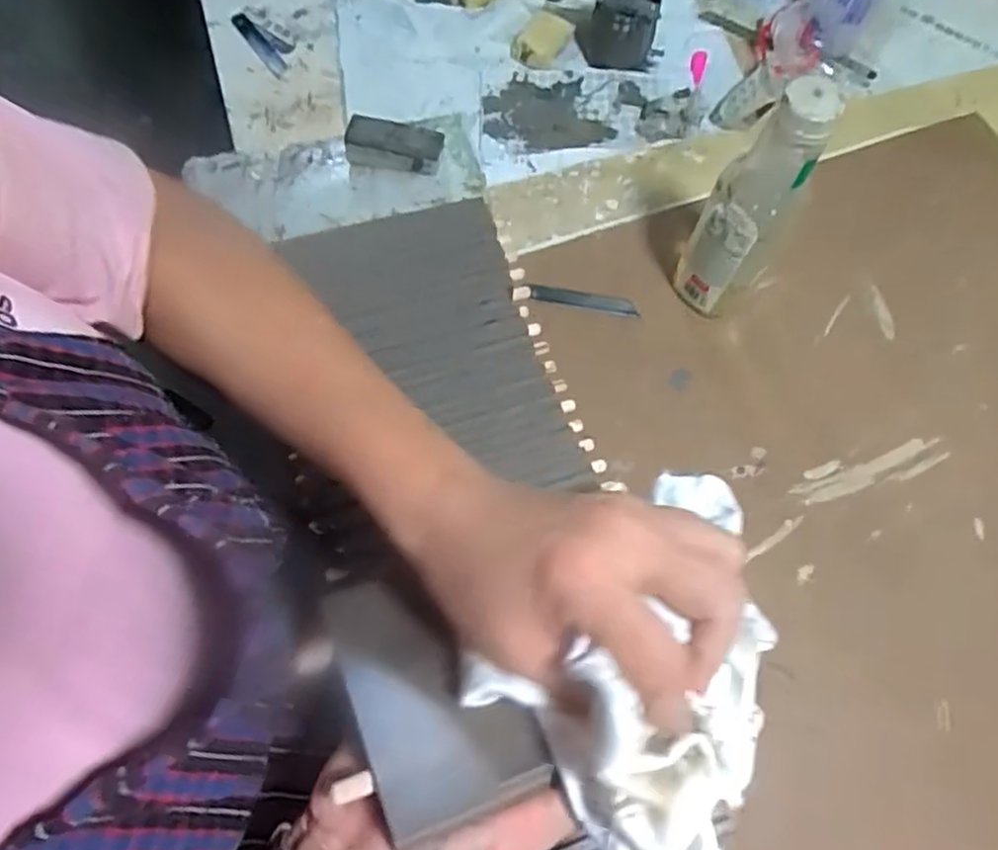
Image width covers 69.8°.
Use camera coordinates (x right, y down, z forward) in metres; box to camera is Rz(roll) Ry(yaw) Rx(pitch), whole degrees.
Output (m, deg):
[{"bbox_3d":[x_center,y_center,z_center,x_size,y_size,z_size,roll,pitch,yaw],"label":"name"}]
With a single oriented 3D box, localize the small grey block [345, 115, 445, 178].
[{"bbox_3d":[-0.077,-0.206,0.526,0.069,0.018,0.032,13,67,4],"label":"small grey block"}]

